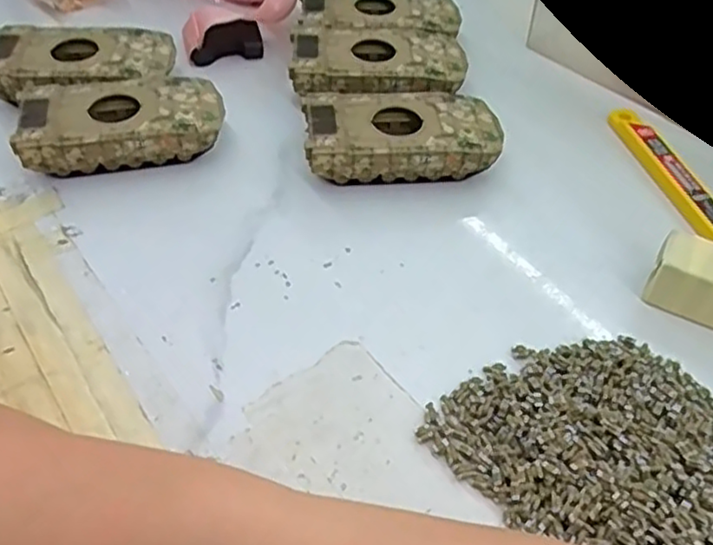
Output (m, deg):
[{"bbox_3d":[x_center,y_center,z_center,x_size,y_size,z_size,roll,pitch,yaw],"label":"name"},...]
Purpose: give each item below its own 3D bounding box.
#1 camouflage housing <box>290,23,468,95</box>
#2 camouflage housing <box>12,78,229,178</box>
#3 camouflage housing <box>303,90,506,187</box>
[{"bbox_3d":[0.012,-0.116,0.388,0.095,0.024,0.059,-4,50,-5],"label":"camouflage housing"},{"bbox_3d":[-0.117,-0.075,0.347,0.095,0.027,0.050,-9,50,-10],"label":"camouflage housing"},{"bbox_3d":[0.023,-0.068,0.348,0.095,0.027,0.049,-4,50,-5],"label":"camouflage housing"}]

